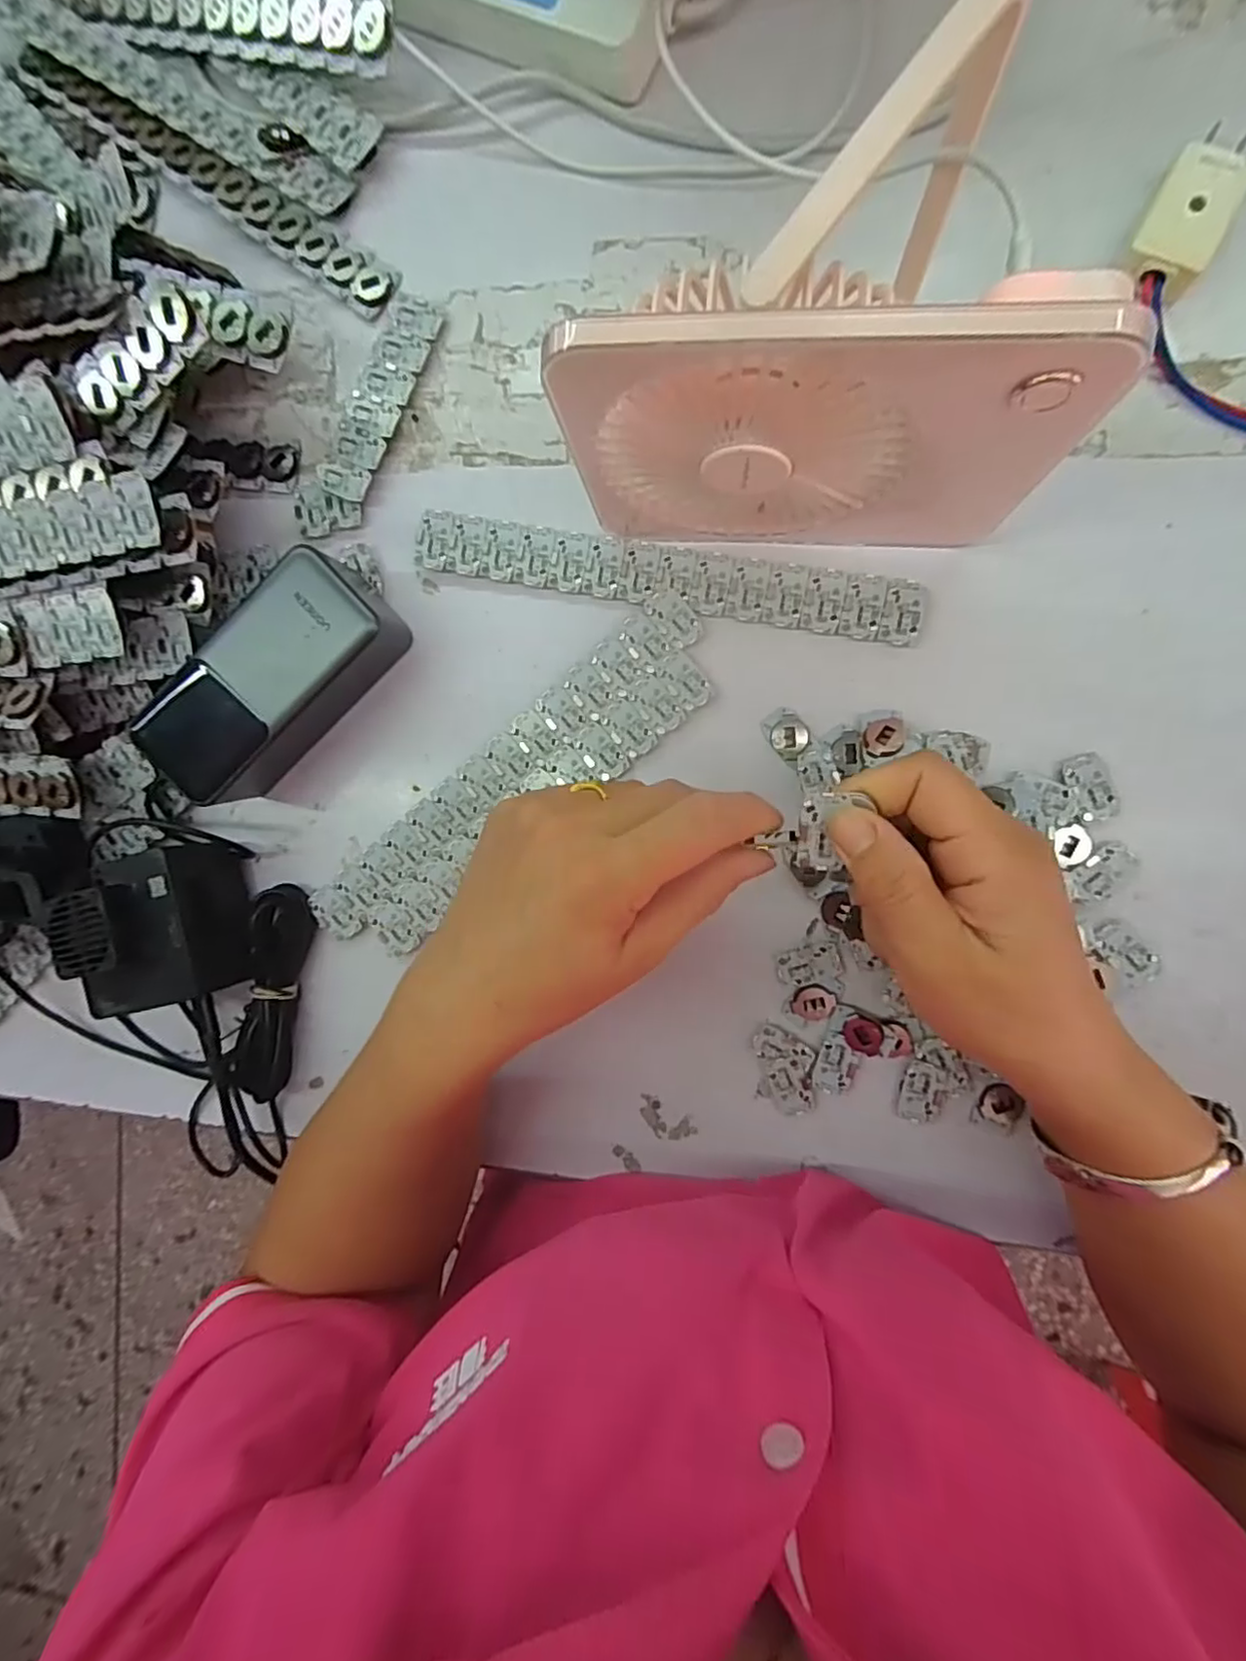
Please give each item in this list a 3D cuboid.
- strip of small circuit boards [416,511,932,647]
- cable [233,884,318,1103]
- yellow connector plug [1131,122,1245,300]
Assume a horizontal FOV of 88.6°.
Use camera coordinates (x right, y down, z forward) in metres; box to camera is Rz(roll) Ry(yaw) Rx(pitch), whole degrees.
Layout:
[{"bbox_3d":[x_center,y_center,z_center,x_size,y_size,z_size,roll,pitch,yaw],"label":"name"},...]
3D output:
[{"bbox_3d":[0.018,-0.126,0.314,0.249,0.004,0.029,12,94,8],"label":"strip of small circuit boards"},{"bbox_3d":[-0.185,0.086,0.342,0.022,0.027,0.111,9,93,8],"label":"cable"},{"bbox_3d":[0.242,-0.263,0.272,0.033,0.019,0.068,28,96,6],"label":"yellow connector plug"}]

